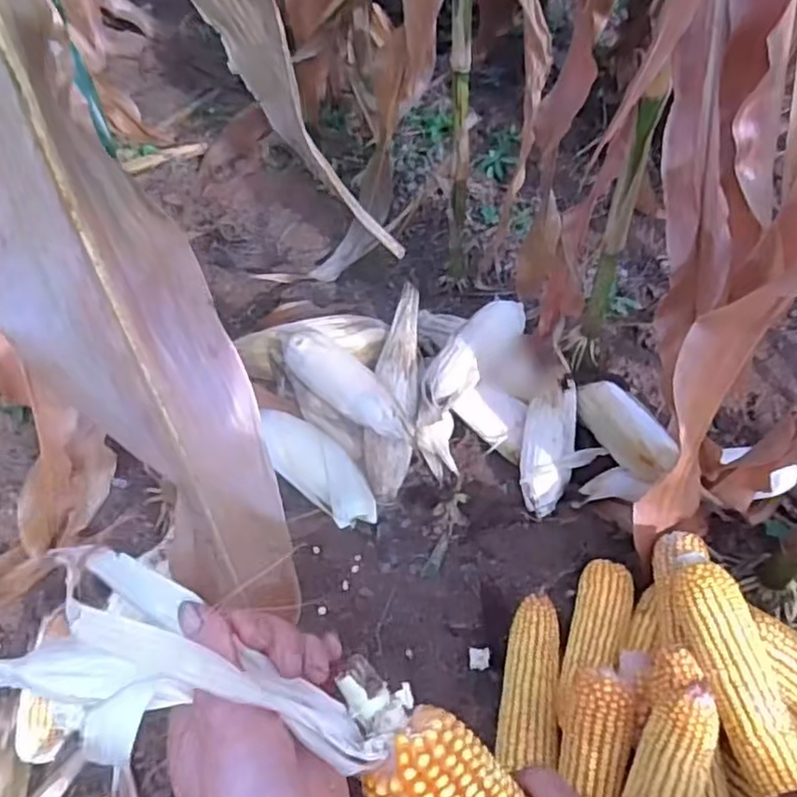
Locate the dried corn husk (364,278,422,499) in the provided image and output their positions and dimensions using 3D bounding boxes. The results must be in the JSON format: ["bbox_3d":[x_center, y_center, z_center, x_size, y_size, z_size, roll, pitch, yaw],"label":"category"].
[{"bbox_3d":[-0.002,-0.025,0.977,0.066,0.049,0.324,5,68,6],"label":"dried corn husk"}]

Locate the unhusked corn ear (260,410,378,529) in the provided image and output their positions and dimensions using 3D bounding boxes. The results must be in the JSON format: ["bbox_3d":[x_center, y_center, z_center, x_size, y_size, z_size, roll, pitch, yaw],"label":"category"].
[{"bbox_3d":[-0.111,0.094,0.921,0.087,0.053,0.233,-33,57,-23],"label":"unhusked corn ear"}]

